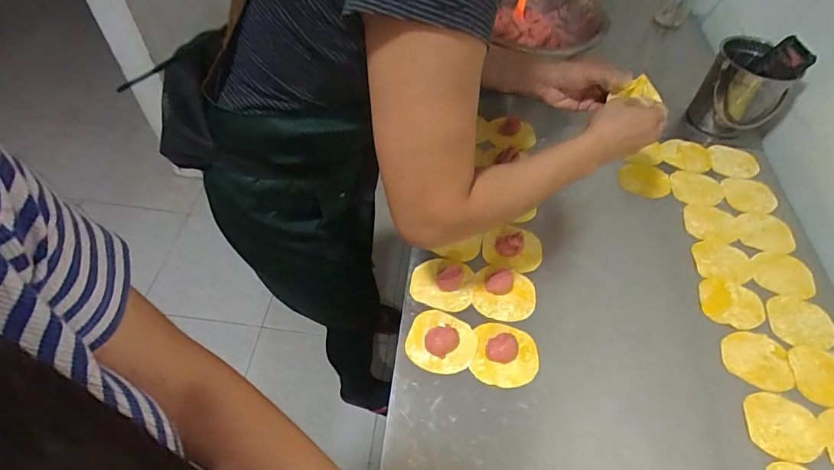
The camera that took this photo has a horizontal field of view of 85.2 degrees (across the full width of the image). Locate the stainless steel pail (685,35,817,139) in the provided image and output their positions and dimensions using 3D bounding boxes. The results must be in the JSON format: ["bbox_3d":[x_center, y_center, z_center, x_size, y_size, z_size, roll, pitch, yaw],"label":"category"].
[{"bbox_3d":[0.586,-0.265,0.815,0.116,0.155,0.138,-37,64,-27],"label":"stainless steel pail"}]

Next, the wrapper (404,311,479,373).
[{"bbox_3d":[0.032,0.129,0.562,0.084,0.023,0.074,19,54,10],"label":"wrapper"}]

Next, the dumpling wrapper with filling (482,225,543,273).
[{"bbox_3d":[0.140,0.010,0.649,0.083,0.028,0.078,2,53,-3],"label":"dumpling wrapper with filling"}]

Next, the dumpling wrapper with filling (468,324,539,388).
[{"bbox_3d":[0.111,0.145,0.557,0.078,0.019,0.077,2,53,-3],"label":"dumpling wrapper with filling"}]

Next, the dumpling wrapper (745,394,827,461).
[{"bbox_3d":[0.428,0.223,0.527,0.084,0.004,0.073,9,53,2],"label":"dumpling wrapper"}]

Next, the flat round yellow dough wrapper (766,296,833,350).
[{"bbox_3d":[0.522,0.119,0.615,0.089,0.004,0.072,10,53,3],"label":"flat round yellow dough wrapper"}]

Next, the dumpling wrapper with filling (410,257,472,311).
[{"bbox_3d":[0.035,0.060,0.610,0.082,0.033,0.078,2,53,-3],"label":"dumpling wrapper with filling"}]

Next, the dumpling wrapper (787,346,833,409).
[{"bbox_3d":[0.514,0.178,0.567,0.085,0.004,0.076,10,53,3],"label":"dumpling wrapper"}]

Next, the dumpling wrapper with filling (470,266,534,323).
[{"bbox_3d":[0.114,0.073,0.596,0.083,0.018,0.074,24,55,13],"label":"dumpling wrapper with filling"}]

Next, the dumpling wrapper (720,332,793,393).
[{"bbox_3d":[0.434,0.158,0.578,0.084,0.004,0.073,11,53,4],"label":"dumpling wrapper"}]

